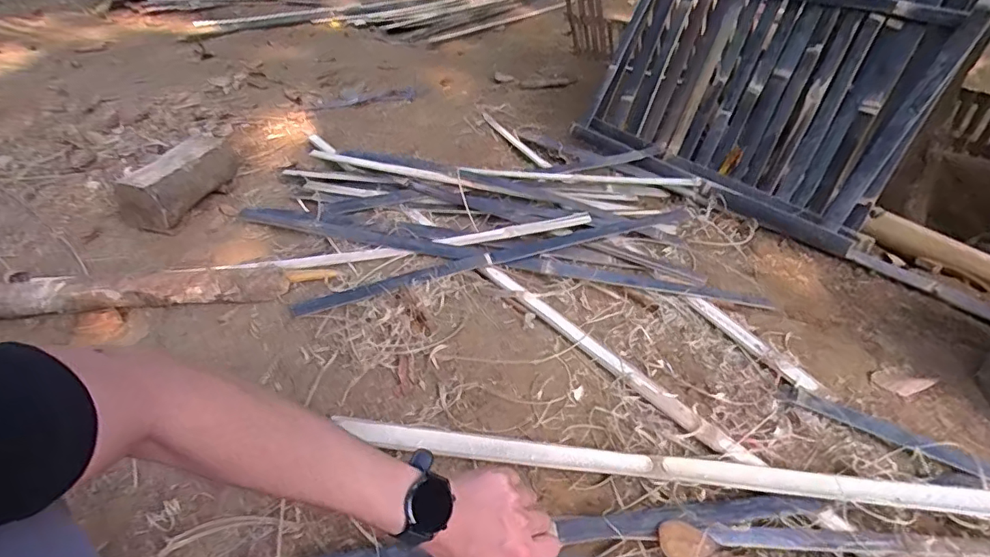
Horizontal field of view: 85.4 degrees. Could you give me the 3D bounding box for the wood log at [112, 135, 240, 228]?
[{"bbox_3d":[-0.736,-0.224,1.260,0.147,0.138,0.280,13,40,16],"label":"wood log"}]

